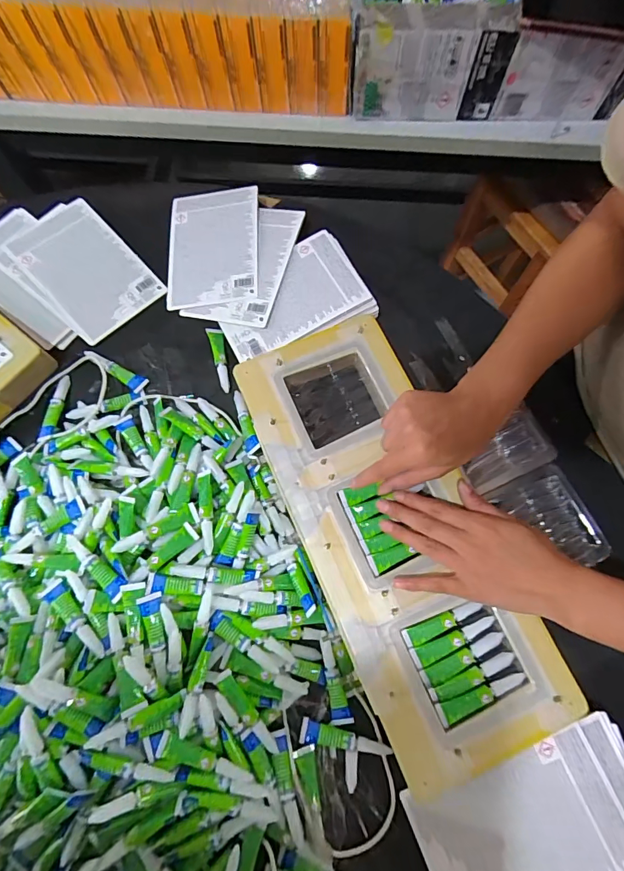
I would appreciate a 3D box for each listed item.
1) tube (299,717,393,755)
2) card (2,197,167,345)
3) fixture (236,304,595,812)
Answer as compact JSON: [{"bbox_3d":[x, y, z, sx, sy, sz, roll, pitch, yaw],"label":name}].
[{"bbox_3d":[0.029,0.275,0.381,0.080,0.007,0.018,14,73,3],"label":"tube"},{"bbox_3d":[-0.281,-0.206,0.526,0.114,0.008,0.172,-43,88,-13],"label":"card"},{"bbox_3d":[0.075,0.081,0.416,0.168,0.017,0.419,-22,74,-8],"label":"fixture"}]

